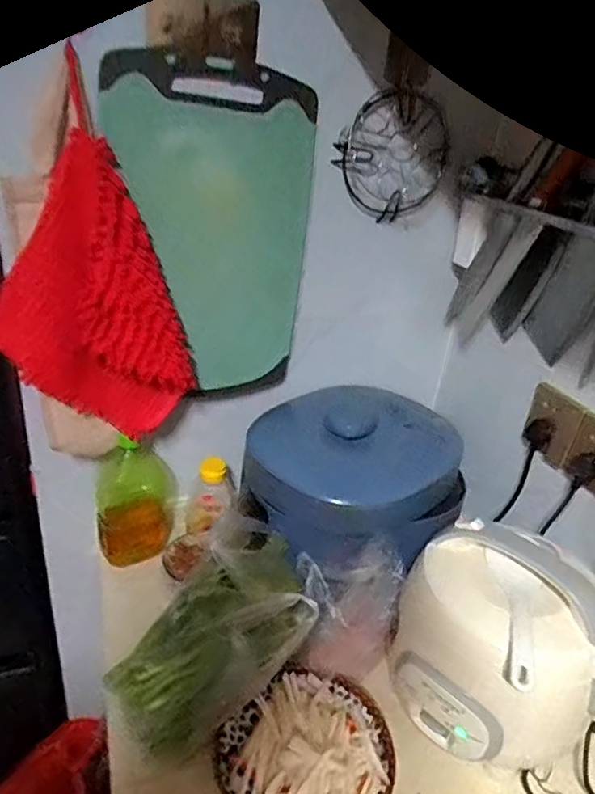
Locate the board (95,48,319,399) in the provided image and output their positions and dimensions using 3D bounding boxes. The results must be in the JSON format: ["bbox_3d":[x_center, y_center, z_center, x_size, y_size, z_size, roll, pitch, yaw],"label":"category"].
[{"bbox_3d":[-0.112,-0.203,0.754,0.264,0.429,0.018,-8,25,-29],"label":"board"}]

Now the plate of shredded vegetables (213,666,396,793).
[{"bbox_3d":[0.016,0.376,0.611,0.175,0.063,0.186,5,27,-2],"label":"plate of shredded vegetables"}]

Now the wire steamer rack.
[{"bbox_3d":[0.138,-0.342,0.790,0.155,0.151,0.033,-39,23,3],"label":"wire steamer rack"}]

